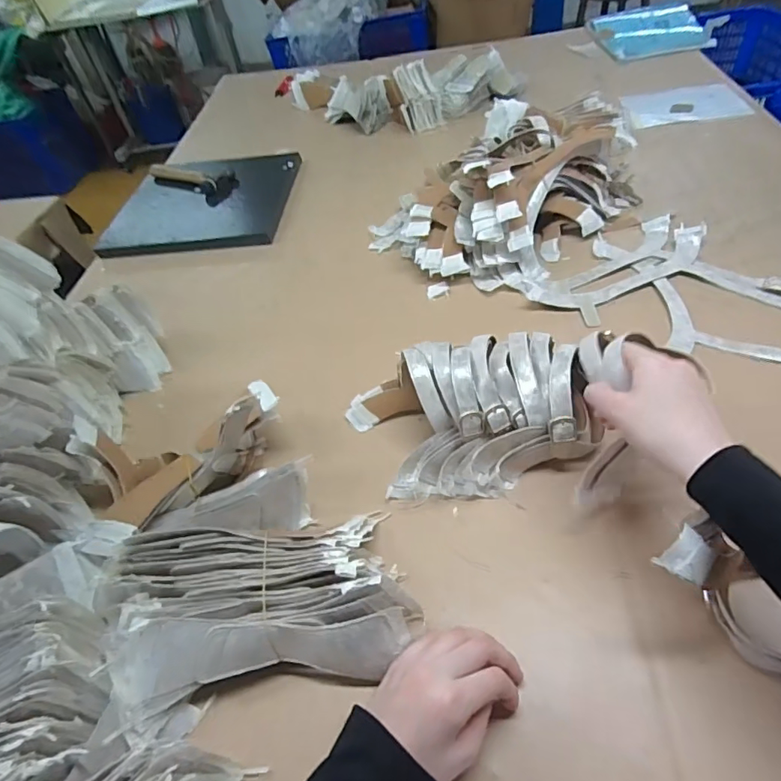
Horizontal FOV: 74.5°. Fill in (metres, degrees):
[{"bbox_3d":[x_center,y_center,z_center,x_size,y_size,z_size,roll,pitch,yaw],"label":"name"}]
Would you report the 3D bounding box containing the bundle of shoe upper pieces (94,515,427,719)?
[{"bbox_3d":[-0.110,0.170,0.412,0.247,0.057,0.132,-15,46,-3],"label":"bundle of shoe upper pieces"}]

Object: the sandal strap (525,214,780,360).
[{"bbox_3d":[0.386,-0.129,0.634,0.360,0.031,0.228,23,56,27],"label":"sandal strap"}]

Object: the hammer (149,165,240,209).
[{"bbox_3d":[-0.375,-0.409,0.990,0.200,0.036,0.086,27,61,28],"label":"hammer"}]

